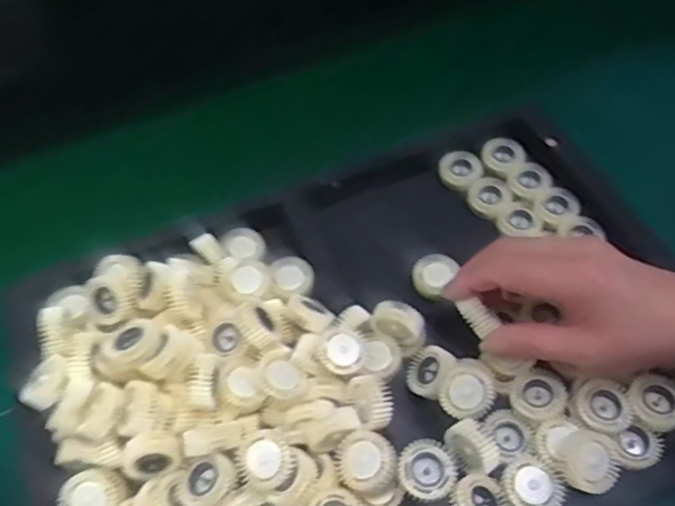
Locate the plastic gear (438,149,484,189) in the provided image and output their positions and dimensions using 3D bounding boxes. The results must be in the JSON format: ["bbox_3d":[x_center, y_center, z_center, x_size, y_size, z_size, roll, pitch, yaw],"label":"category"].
[{"bbox_3d":[0.092,-0.062,0.459,0.031,0.009,0.029,-2,55,2],"label":"plastic gear"}]

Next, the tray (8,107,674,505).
[{"bbox_3d":[0.005,0.061,0.375,0.369,0.054,0.270,-23,62,-8],"label":"tray"}]

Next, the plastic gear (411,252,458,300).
[{"bbox_3d":[0.065,0.014,0.421,0.025,0.013,0.028,23,59,19],"label":"plastic gear"}]

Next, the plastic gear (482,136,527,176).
[{"bbox_3d":[0.123,-0.072,0.458,0.031,0.014,0.024,17,58,15],"label":"plastic gear"}]

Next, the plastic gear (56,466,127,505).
[{"bbox_3d":[-0.137,0.136,0.343,0.034,0.010,0.030,-16,55,-7],"label":"plastic gear"}]

